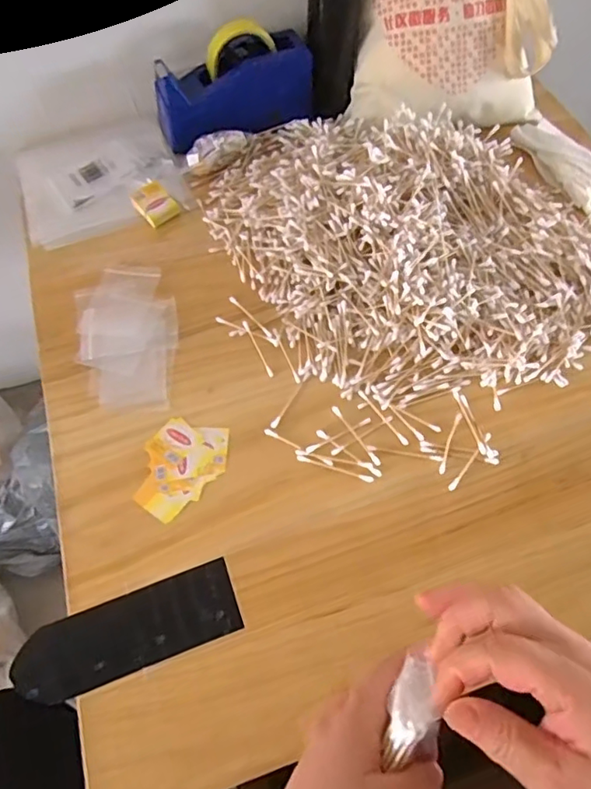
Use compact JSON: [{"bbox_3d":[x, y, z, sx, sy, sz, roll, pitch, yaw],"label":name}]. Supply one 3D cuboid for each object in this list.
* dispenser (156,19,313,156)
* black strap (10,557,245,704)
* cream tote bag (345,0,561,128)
[{"bbox_3d":[-0.079,-0.397,0.709,0.202,0.106,0.080,-22,62,-13],"label":"dispenser"},{"bbox_3d":[-0.135,0.194,0.447,0.175,0.009,0.059,-19,62,-11],"label":"black strap"},{"bbox_3d":[0.199,-0.481,0.690,0.242,0.211,0.150,-9,60,-6],"label":"cream tote bag"}]

